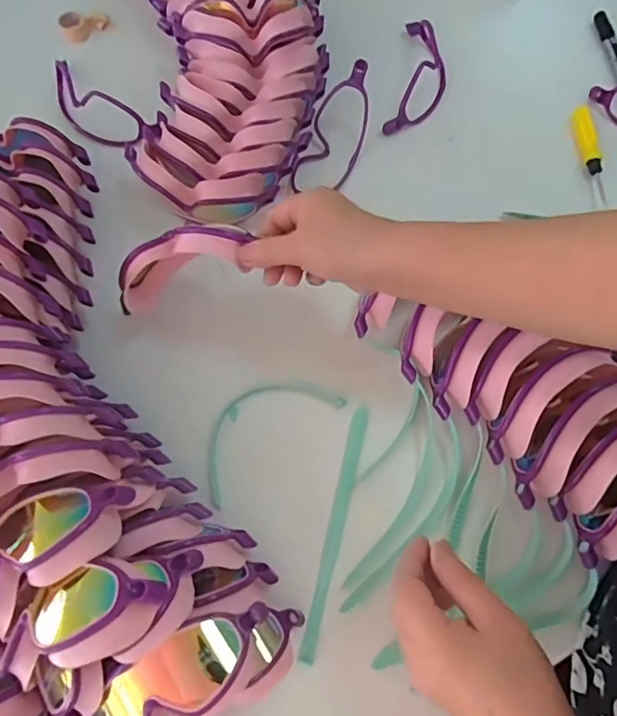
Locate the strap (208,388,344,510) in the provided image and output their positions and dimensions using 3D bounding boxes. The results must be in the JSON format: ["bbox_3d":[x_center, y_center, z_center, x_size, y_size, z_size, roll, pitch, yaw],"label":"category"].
[{"bbox_3d":[-0.044,0.063,0.494,0.148,0.013,0.067,-39,75,-13],"label":"strap"}]

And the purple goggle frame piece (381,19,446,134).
[{"bbox_3d":[0.128,-0.322,0.599,0.058,0.037,0.158,14,71,5],"label":"purple goggle frame piece"}]

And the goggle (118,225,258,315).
[{"bbox_3d":[-0.122,-0.080,0.466,0.154,0.046,0.038,-22,67,33],"label":"goggle"}]

